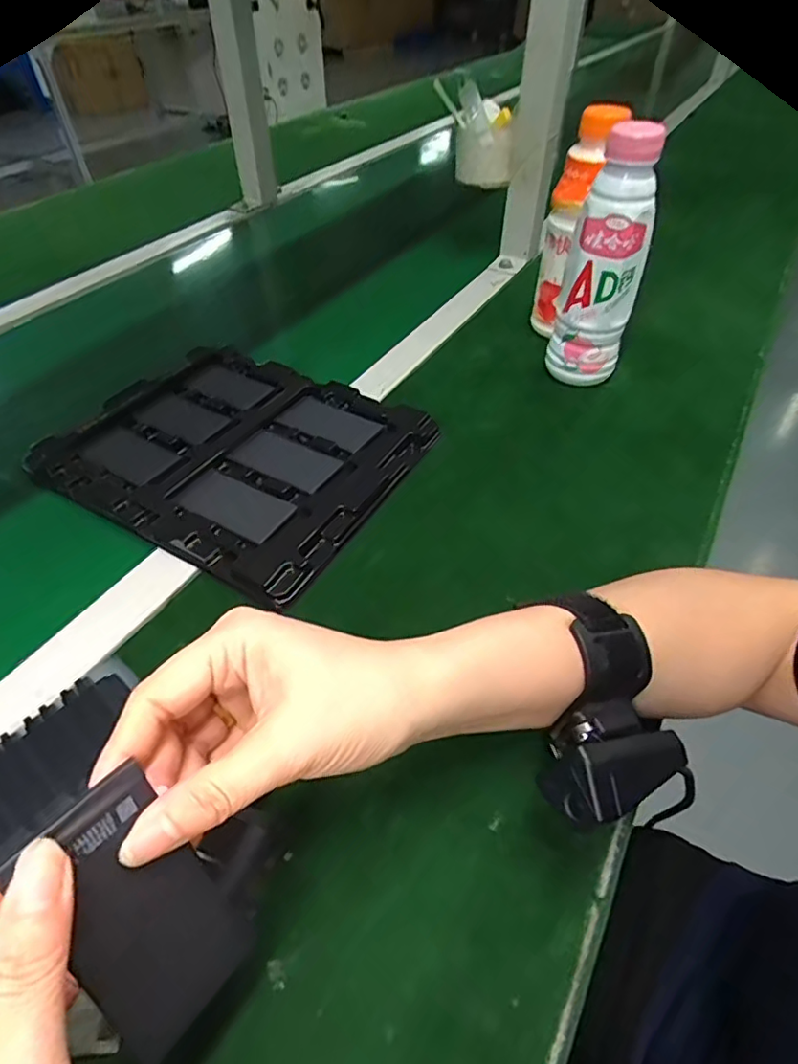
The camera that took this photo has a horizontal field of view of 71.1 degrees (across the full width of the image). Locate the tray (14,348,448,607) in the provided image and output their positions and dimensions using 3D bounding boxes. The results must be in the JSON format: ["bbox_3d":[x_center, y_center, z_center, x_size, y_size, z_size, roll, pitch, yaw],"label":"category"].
[{"bbox_3d":[-0.135,-0.069,0.475,0.276,0.029,0.225,24,52,22],"label":"tray"}]

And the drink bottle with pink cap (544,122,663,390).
[{"bbox_3d":[0.187,-0.236,0.516,0.066,0.214,0.074,11,49,12],"label":"drink bottle with pink cap"}]

